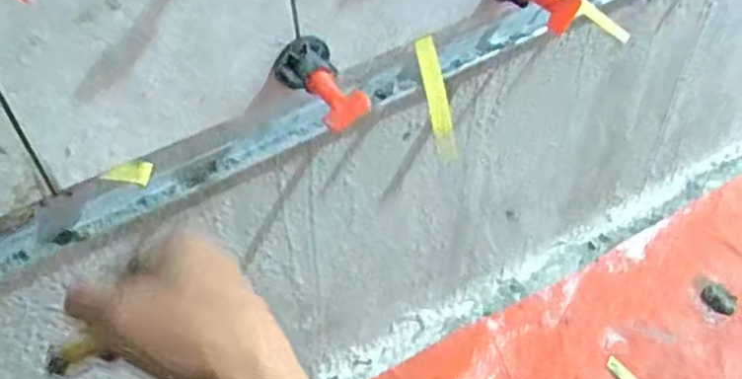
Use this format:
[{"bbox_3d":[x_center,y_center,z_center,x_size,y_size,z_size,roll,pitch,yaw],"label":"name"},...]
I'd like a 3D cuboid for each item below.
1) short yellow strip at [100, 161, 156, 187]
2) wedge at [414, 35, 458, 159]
[{"bbox_3d":[-0.130,-0.007,0.407,0.027,0.012,0.006,-18,49,-12],"label":"short yellow strip"},{"bbox_3d":[0.040,-0.054,0.462,0.012,0.075,0.011,-16,11,-11],"label":"wedge"}]

